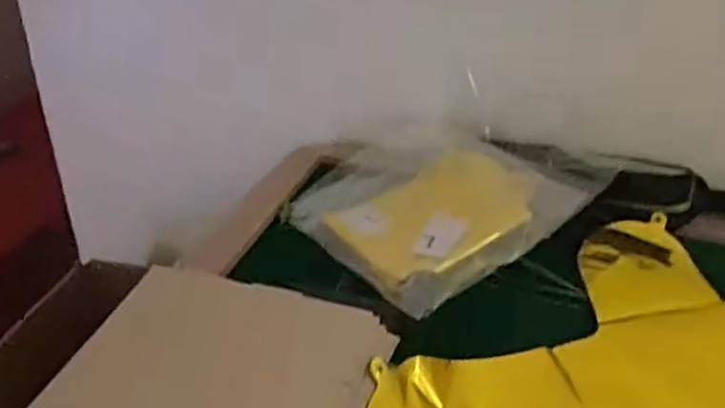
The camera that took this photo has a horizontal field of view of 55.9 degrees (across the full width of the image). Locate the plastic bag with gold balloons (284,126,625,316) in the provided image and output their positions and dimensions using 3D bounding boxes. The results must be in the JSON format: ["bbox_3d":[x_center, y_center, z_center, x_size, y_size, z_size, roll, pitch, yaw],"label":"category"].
[{"bbox_3d":[0.076,-0.012,0.740,0.272,0.046,0.263,-21,40,-29],"label":"plastic bag with gold balloons"}]

